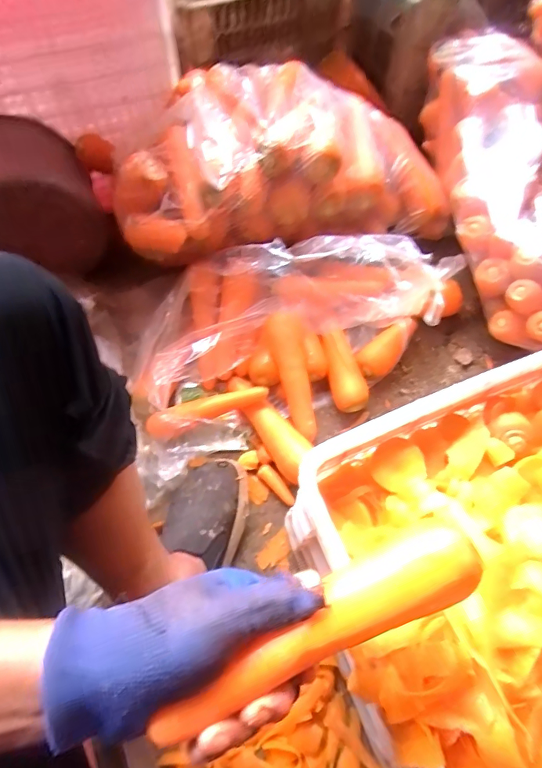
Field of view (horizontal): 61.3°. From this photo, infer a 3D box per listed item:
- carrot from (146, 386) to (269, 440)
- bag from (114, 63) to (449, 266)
[{"bbox_3d":[-0.097,0.037,0.685,0.180,0.042,0.033,-19,68,-10],"label":"carrot"},{"bbox_3d":[0.024,-0.350,0.732,0.526,0.177,0.232,-10,67,-6],"label":"bag"}]

